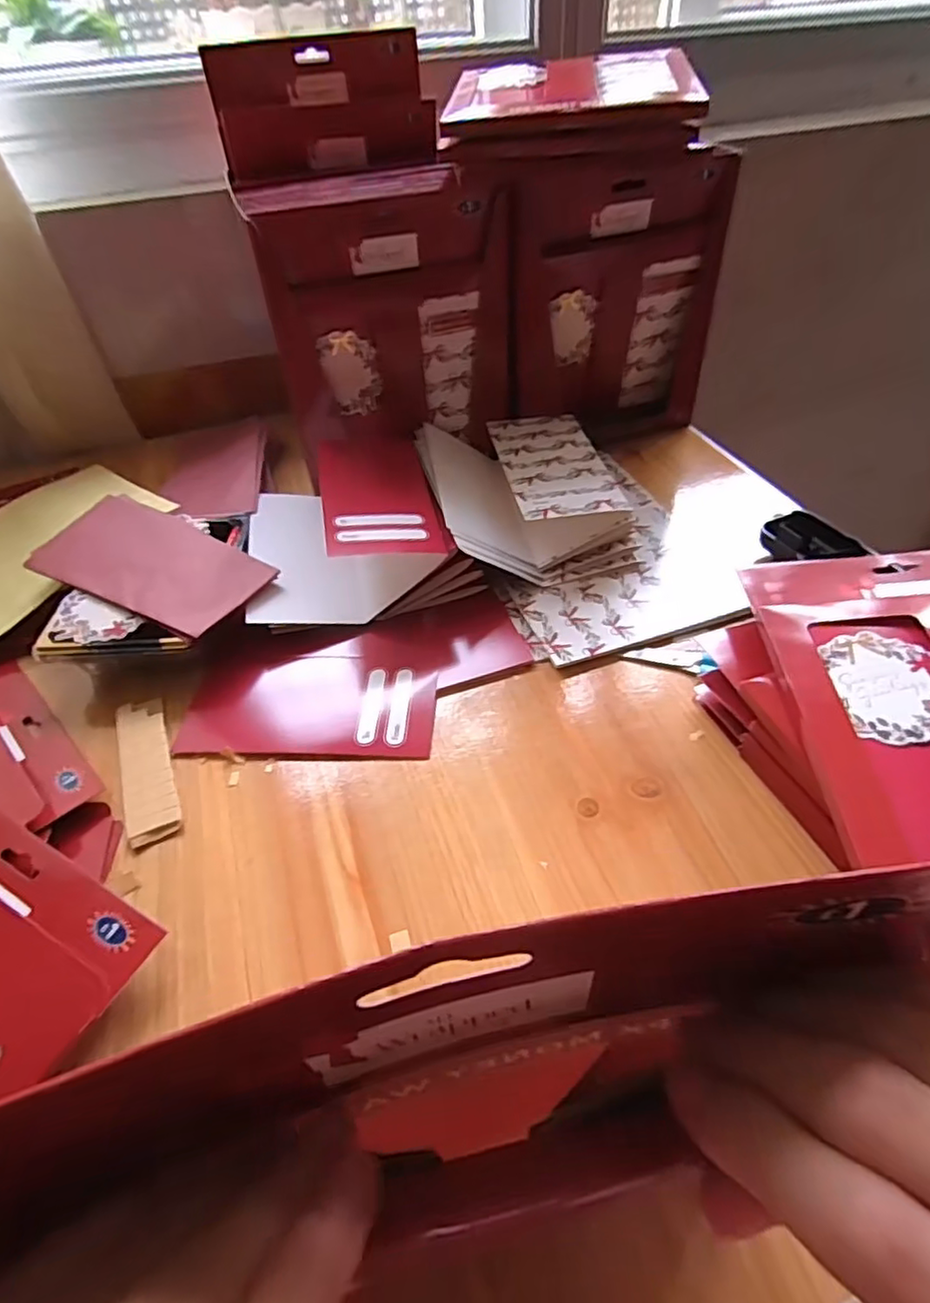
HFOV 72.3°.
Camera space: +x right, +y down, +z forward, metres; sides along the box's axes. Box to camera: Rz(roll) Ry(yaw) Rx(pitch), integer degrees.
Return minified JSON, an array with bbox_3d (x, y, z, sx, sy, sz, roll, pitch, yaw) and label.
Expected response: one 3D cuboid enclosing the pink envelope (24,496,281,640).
[{"bbox_3d":[-0.243,-0.070,0.494,0.179,0.005,0.099,23,49,16],"label":"pink envelope"}]

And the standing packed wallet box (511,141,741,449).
[{"bbox_3d":[0.141,-0.311,0.597,0.205,0.239,0.034,-17,47,-13],"label":"standing packed wallet box"}]

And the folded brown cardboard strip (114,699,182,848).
[{"bbox_3d":[-0.208,0.072,0.415,0.031,0.012,0.115,-19,47,-15],"label":"folded brown cardboard strip"}]

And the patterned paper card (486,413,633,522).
[{"bbox_3d":[0.076,-0.169,0.561,0.086,0.007,0.174,-8,45,-4],"label":"patterned paper card"}]

